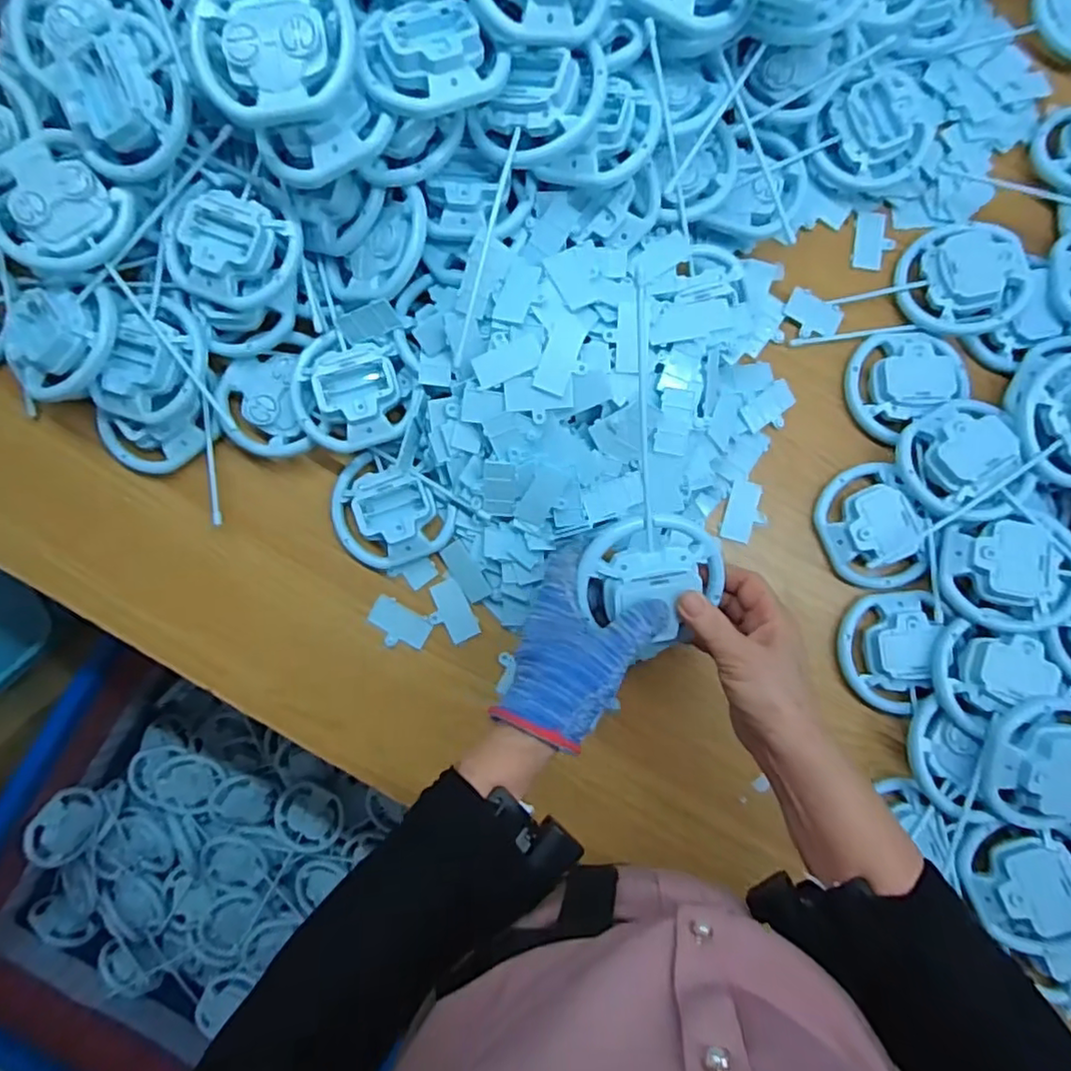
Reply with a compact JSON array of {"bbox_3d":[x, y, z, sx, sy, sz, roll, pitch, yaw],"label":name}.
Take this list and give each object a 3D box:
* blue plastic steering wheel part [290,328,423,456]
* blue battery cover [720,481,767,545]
[{"bbox_3d":[-0.143,-0.115,0.509,0.102,0.021,0.091,0,86,-1],"label":"blue plastic steering wheel part"},{"bbox_3d":[0.180,-0.019,0.550,0.034,0.004,0.051,18,86,0],"label":"blue battery cover"}]

